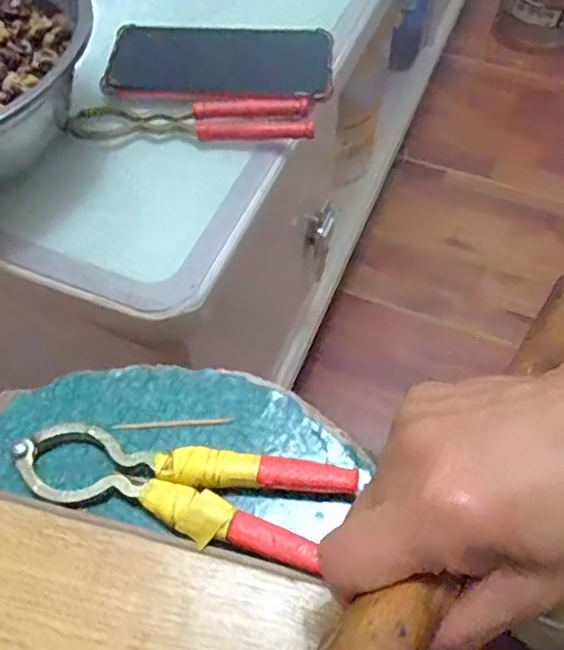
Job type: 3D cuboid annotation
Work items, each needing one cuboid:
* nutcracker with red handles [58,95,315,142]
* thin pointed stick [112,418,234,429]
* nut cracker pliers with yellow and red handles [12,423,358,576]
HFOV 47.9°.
[{"bbox_3d":[-0.061,-0.136,0.418,0.159,0.012,0.034,1,58,0],"label":"nutcracker with red handles"},{"bbox_3d":[-0.054,0.049,0.318,0.059,0.004,0.004,-2,58,-2],"label":"thin pointed stick"},{"bbox_3d":[-0.048,0.075,0.292,0.156,0.011,0.046,9,59,5],"label":"nut cracker pliers with yellow and red handles"}]

